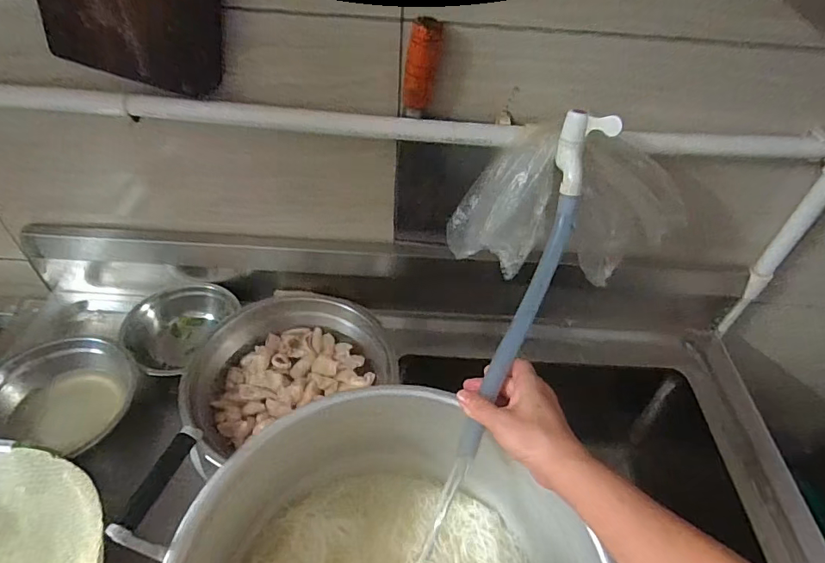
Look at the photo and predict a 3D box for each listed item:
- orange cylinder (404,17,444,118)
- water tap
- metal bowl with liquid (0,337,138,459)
[{"bbox_3d":[0.011,-0.237,0.539,0.036,0.102,0.028,6,46,1],"label":"orange cylinder"},{"bbox_3d":[0.175,-0.134,0.496,0.052,0.072,0.051,16,47,12],"label":"water tap"},{"bbox_3d":[-0.454,0.151,0.624,0.188,0.082,0.153,12,47,8],"label":"metal bowl with liquid"}]

